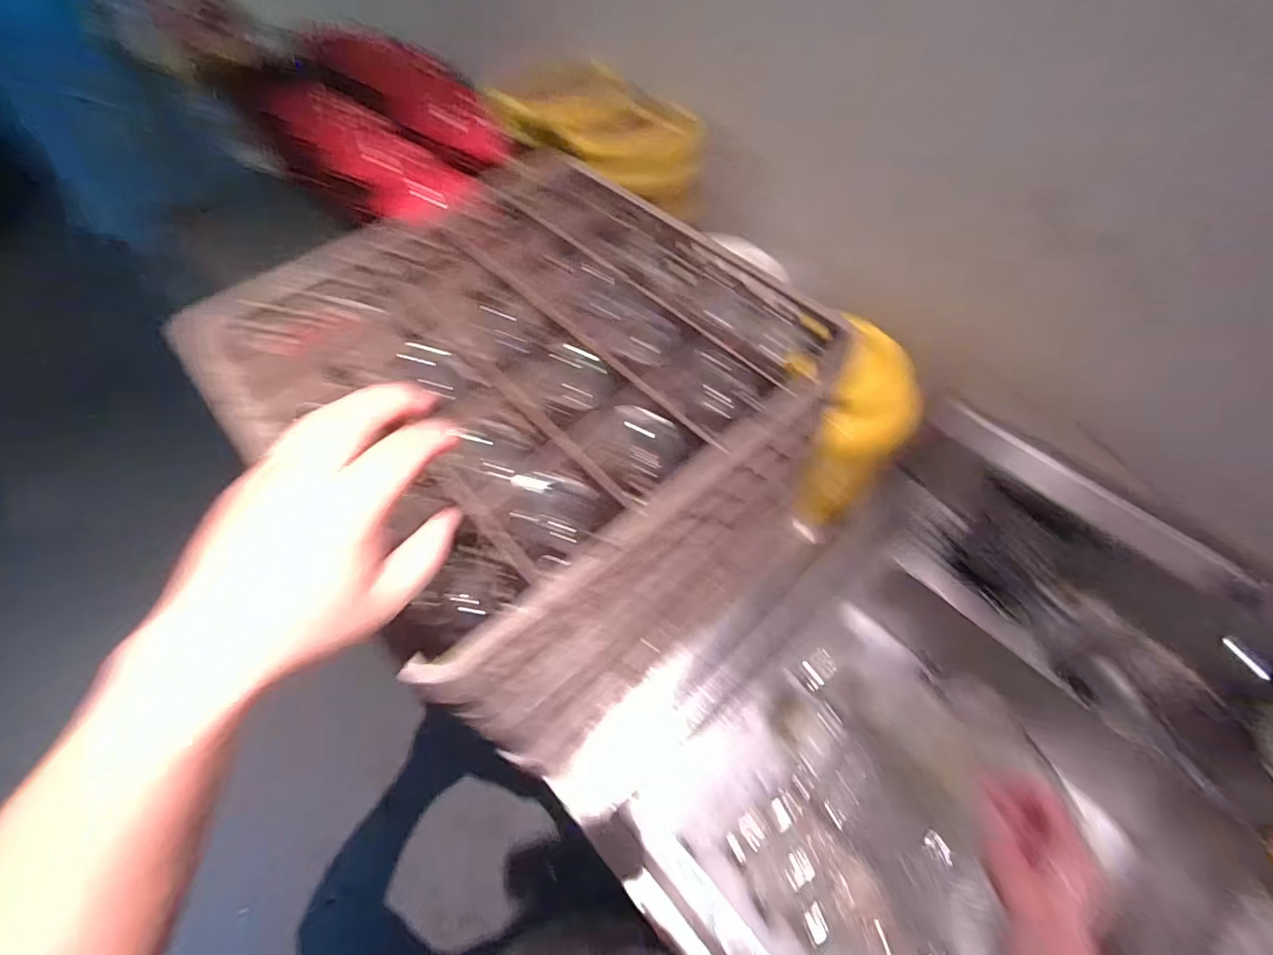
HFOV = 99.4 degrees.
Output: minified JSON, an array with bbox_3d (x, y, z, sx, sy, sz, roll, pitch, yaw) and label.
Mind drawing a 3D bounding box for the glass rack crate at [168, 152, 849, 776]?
[{"bbox_3d":[-0.114,-0.068,0.654,0.485,0.308,0.520,-38,63,-20],"label":"glass rack crate"}]

